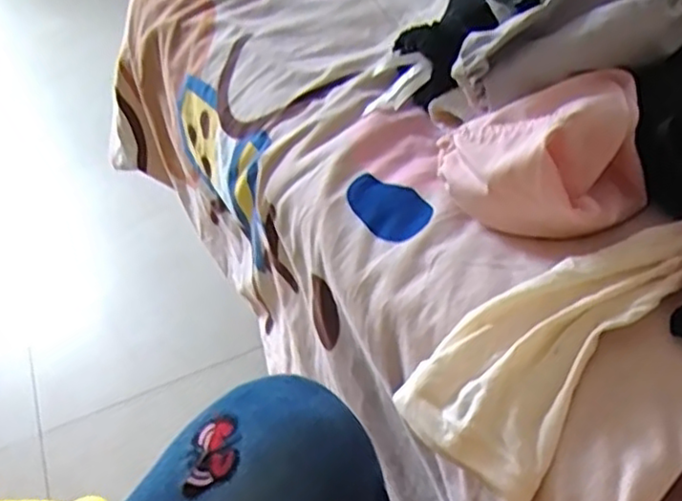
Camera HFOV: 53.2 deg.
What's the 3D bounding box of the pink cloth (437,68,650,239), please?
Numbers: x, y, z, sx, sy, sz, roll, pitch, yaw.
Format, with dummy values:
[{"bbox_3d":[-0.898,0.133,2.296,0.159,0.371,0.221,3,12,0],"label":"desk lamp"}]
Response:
[{"bbox_3d":[0.111,-0.047,0.370,0.106,0.069,0.090,-4,43,3],"label":"pink cloth"}]

